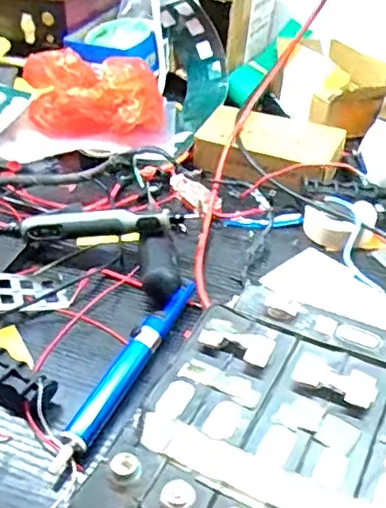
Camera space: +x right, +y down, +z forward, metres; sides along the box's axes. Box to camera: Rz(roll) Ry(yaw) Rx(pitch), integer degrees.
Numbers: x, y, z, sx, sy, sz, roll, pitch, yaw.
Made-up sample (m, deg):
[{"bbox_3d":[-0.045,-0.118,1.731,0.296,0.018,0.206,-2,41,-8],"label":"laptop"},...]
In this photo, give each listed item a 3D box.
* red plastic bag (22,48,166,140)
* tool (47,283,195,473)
[{"bbox_3d":[-0.118,-0.176,0.702,0.164,0.096,0.092,1,38,2],"label":"red plastic bag"},{"bbox_3d":[-0.046,0.084,0.446,0.021,0.021,0.181,17,41,20],"label":"tool"}]

